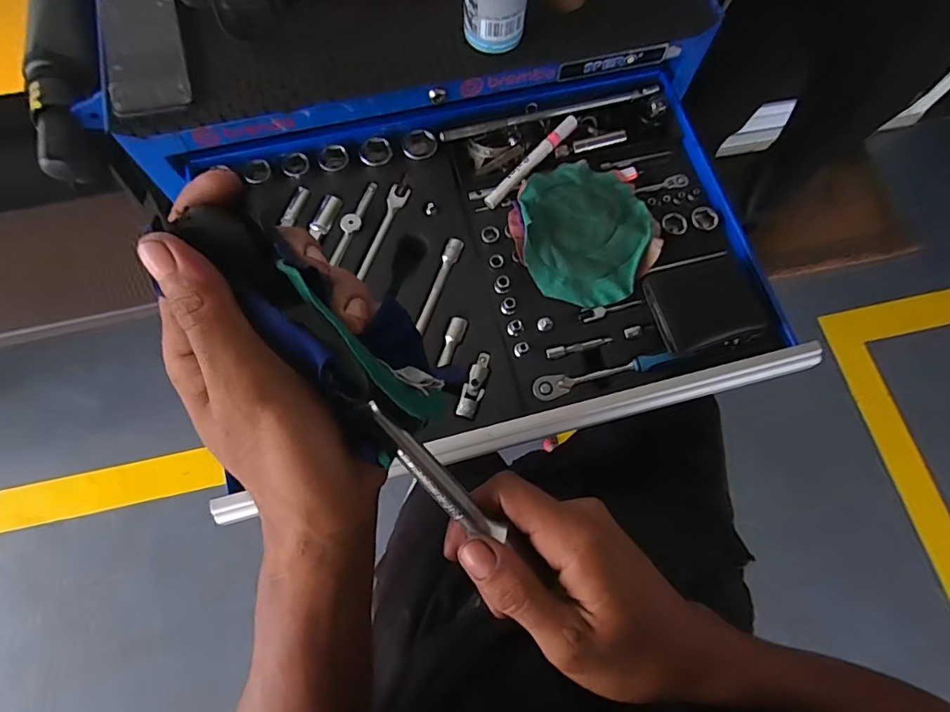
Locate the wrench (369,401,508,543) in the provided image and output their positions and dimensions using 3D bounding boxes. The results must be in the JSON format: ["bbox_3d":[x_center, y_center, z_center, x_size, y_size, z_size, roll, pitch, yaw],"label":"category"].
[{"bbox_3d":[-0.020,0.058,0.247,0.013,0.007,0.091,-43,105,-13],"label":"wrench"}]

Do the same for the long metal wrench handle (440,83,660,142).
[{"bbox_3d":[0.095,-0.296,0.625,0.277,0.016,0.014,-15,74,-6],"label":"long metal wrench handle"}]

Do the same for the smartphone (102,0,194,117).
[{"bbox_3d":[-0.348,-0.324,0.540,0.075,0.011,0.162,-15,74,-7],"label":"smartphone"}]

